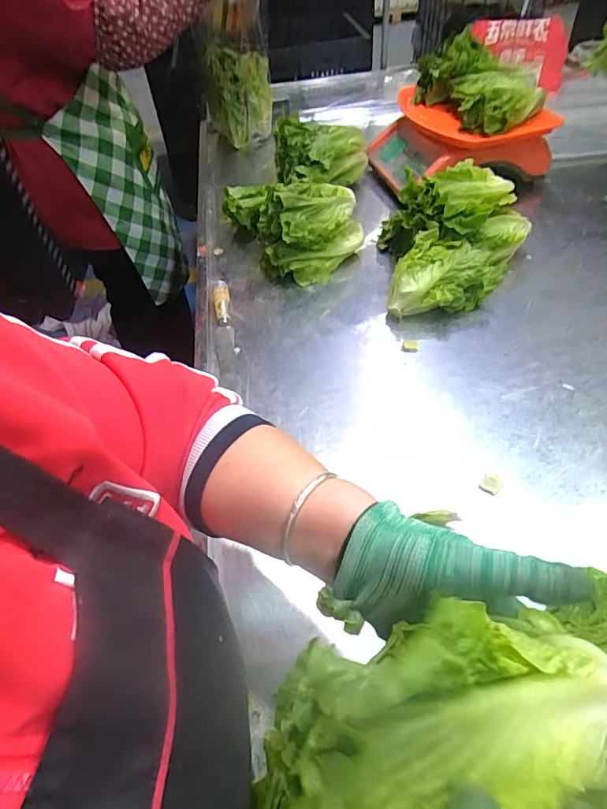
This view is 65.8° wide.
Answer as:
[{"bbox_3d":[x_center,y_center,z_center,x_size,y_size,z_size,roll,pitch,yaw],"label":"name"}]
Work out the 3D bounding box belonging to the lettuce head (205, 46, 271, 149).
[{"bbox_3d":[-0.145,-0.700,1.090,0.140,0.200,0.110,-10,48,-2],"label":"lettuce head"}]

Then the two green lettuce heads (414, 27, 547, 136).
[{"bbox_3d":[0.322,-0.587,0.842,0.162,0.100,0.224,-17,49,-8],"label":"two green lettuce heads"}]

